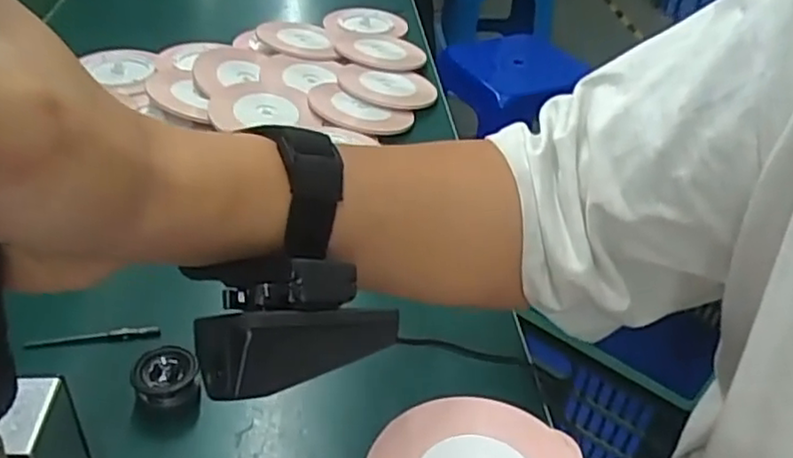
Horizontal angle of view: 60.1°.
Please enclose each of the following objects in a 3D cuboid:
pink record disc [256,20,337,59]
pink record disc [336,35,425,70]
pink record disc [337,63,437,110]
[{"bbox_3d":[-0.111,-0.211,0.754,0.080,0.020,0.078,3,38,-2],"label":"pink record disc"},{"bbox_3d":[-0.018,-0.203,0.768,0.095,0.008,0.100,3,38,-2],"label":"pink record disc"},{"bbox_3d":[-0.009,-0.148,0.700,0.097,0.007,0.089,3,38,-2],"label":"pink record disc"}]

